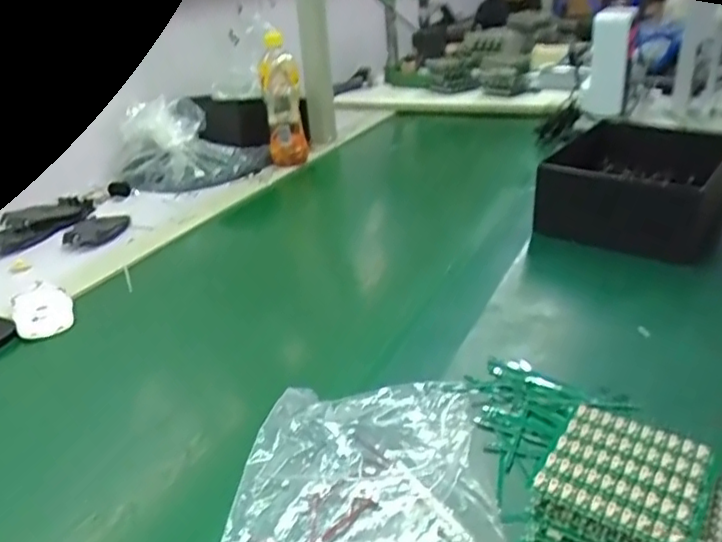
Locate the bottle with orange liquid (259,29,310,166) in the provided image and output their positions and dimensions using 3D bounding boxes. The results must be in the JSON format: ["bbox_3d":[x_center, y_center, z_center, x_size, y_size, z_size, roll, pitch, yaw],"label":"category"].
[{"bbox_3d":[-0.133,-0.290,1.095,0.060,0.209,0.054,-12,27,-13],"label":"bottle with orange liquid"}]

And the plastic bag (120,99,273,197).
[{"bbox_3d":[-0.288,-0.217,1.105,0.246,0.113,0.161,-8,26,-5],"label":"plastic bag"}]

